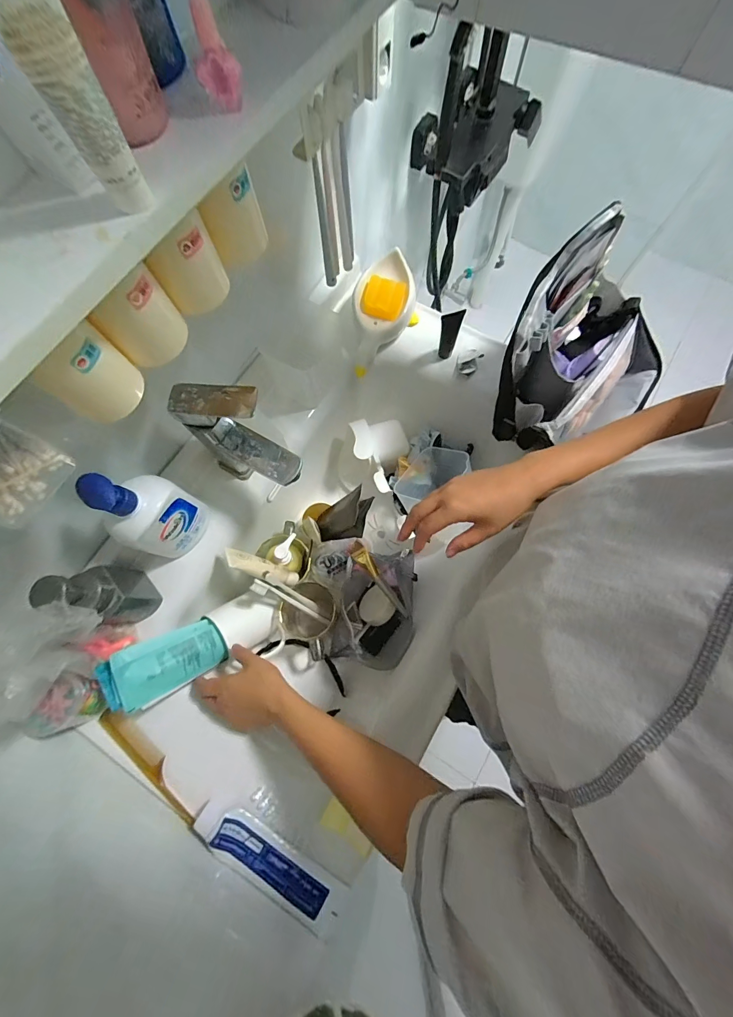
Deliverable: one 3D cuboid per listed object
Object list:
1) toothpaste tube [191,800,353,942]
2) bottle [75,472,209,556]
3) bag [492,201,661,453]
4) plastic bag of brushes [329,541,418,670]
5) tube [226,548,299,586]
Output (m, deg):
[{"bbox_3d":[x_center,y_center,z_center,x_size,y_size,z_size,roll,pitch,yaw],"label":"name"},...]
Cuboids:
[{"bbox_3d":[-0.109,0.404,0.414,0.191,0.027,0.052,30,77,9],"label":"toothpaste tube"},{"bbox_3d":[-0.259,0.006,0.437,0.052,0.179,0.087,13,74,5],"label":"bottle"},{"bbox_3d":[0.295,-0.197,0.481,0.252,0.194,0.191,-42,77,-10],"label":"bag"},{"bbox_3d":[0.009,0.156,0.583,0.132,0.095,0.176,14,75,5],"label":"plastic bag of brushes"},{"bbox_3d":[-0.148,0.087,0.532,0.028,0.117,0.028,0,67,48],"label":"tube"}]

